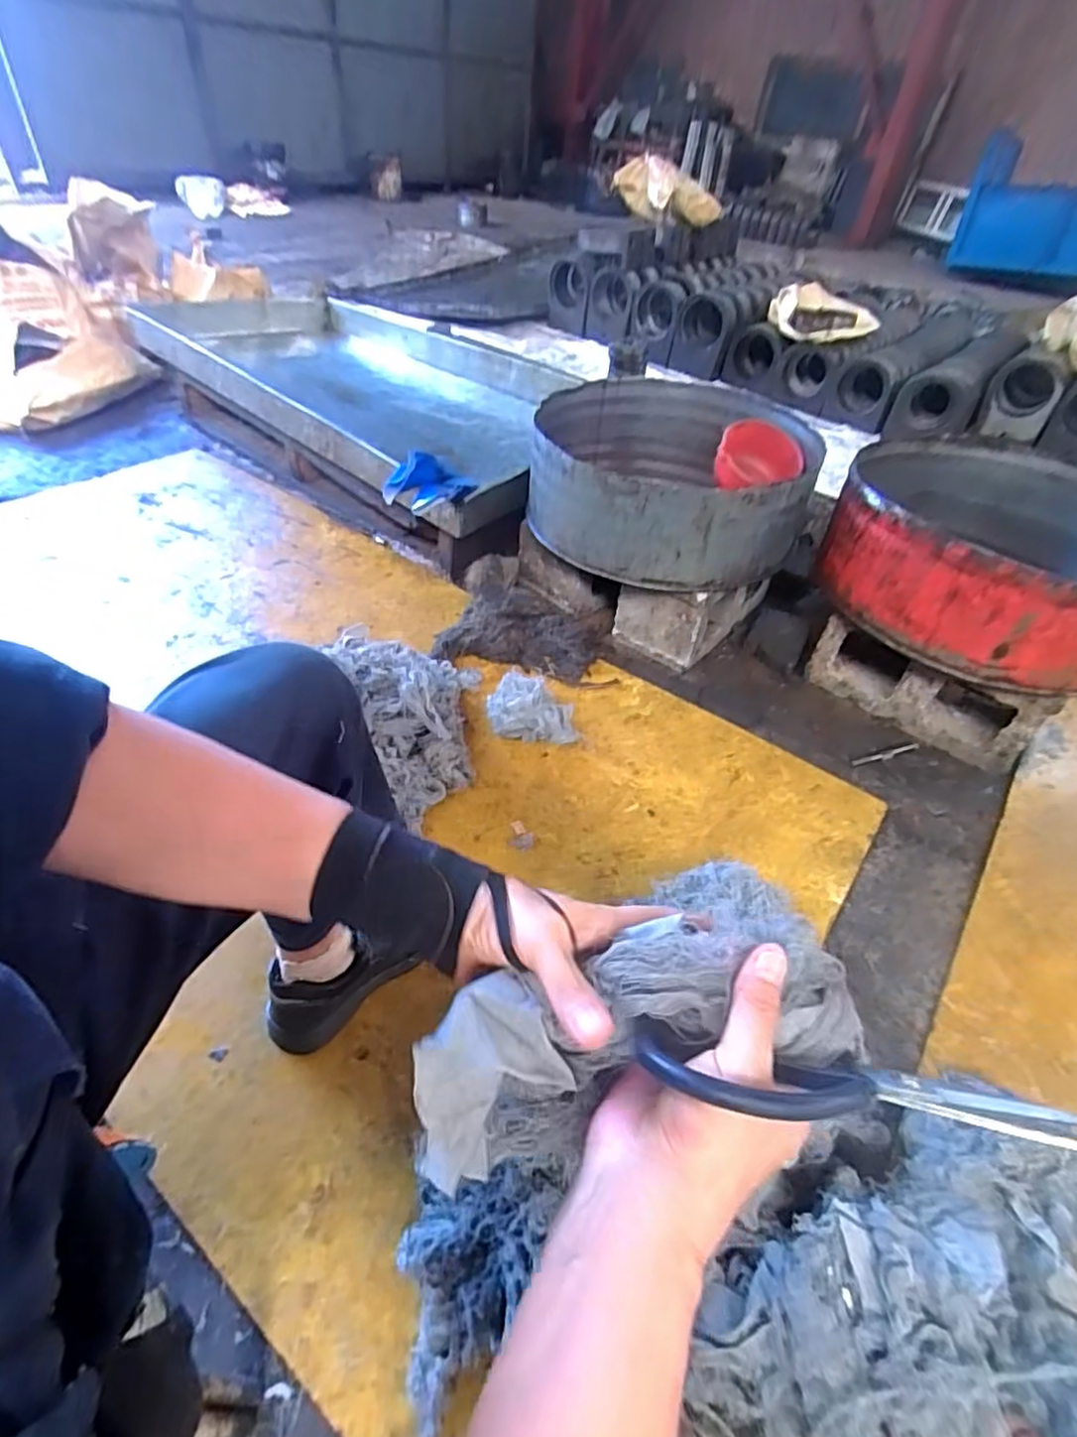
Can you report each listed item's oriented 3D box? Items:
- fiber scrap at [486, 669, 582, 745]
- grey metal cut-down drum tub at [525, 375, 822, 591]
[{"bbox_3d":[-0.009,-0.019,1.151,0.161,0.072,0.105,6,44,0],"label":"fiber scrap"},{"bbox_3d":[0.258,-0.492,1.316,0.527,0.197,0.540,3,44,-3],"label":"grey metal cut-down drum tub"}]

